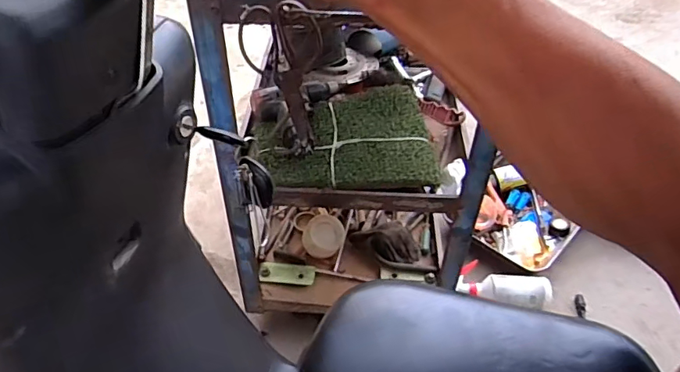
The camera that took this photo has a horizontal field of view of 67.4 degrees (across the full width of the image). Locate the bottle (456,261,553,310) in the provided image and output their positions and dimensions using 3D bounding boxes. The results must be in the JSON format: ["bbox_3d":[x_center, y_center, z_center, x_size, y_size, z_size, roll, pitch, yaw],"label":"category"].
[{"bbox_3d":[0.355,0.223,1.107,0.193,0.061,0.073,13,46,10],"label":"bottle"}]

